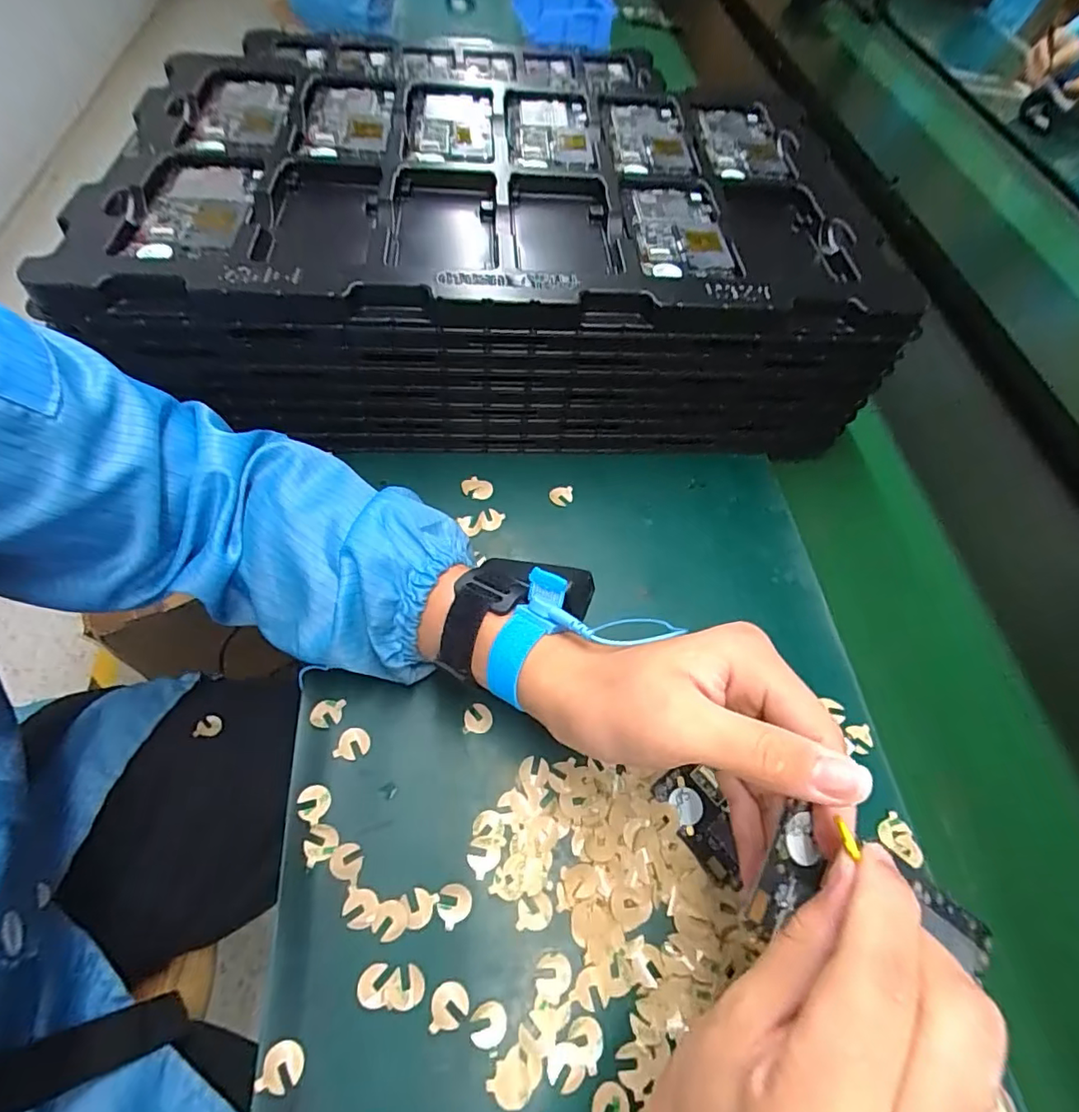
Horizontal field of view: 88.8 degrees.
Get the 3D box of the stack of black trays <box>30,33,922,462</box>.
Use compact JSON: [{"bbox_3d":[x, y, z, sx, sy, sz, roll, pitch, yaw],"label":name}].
[{"bbox_3d":[-0.021,-0.222,0.453,0.533,0.169,0.250,0,60,-5],"label":"stack of black trays"}]

